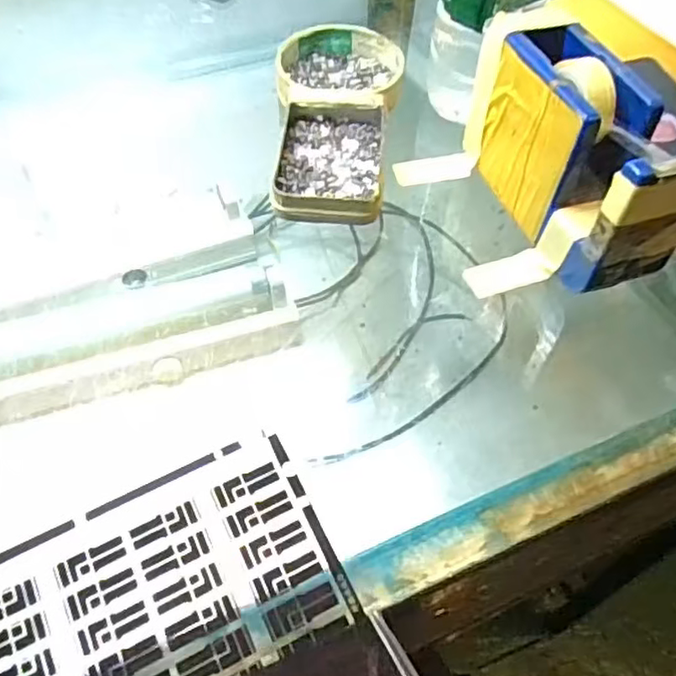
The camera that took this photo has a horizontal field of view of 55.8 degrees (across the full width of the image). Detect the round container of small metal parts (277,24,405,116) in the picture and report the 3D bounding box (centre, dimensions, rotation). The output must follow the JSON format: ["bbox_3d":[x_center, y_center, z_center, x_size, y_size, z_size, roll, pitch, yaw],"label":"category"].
[{"bbox_3d":[0.002,-0.171,0.415,0.079,0.019,0.086,0,54,0],"label":"round container of small metal parts"}]

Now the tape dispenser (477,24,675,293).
[{"bbox_3d":[0.119,-0.093,0.320,0.047,0.074,0.129,-17,55,-12],"label":"tape dispenser"}]

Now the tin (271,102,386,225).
[{"bbox_3d":[-0.004,-0.102,0.367,0.060,0.016,0.093,2,54,1],"label":"tin"}]

